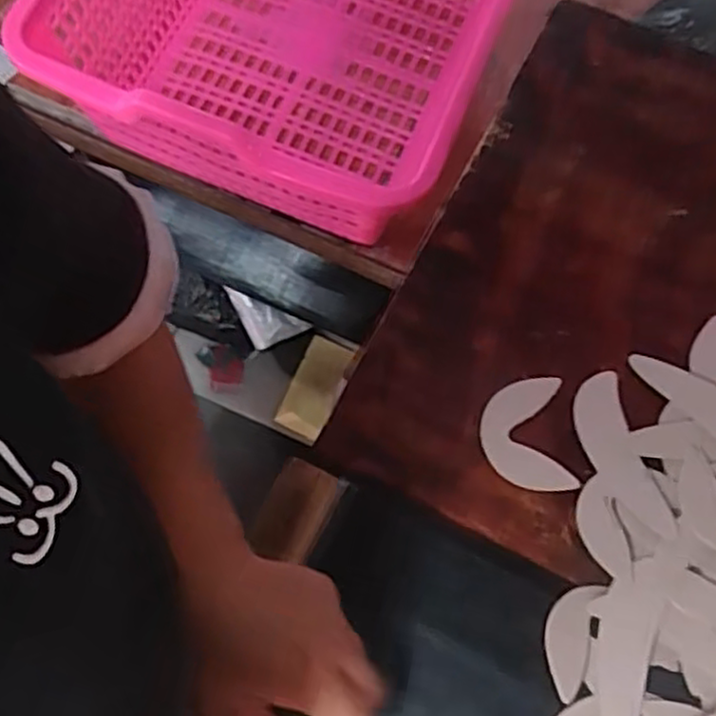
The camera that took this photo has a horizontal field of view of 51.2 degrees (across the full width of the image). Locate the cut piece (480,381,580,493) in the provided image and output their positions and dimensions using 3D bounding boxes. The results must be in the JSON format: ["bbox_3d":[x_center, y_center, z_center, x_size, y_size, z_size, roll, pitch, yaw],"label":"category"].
[{"bbox_3d":[0.104,0.049,0.464,0.052,0.004,0.071,-7,72,-3],"label":"cut piece"}]

